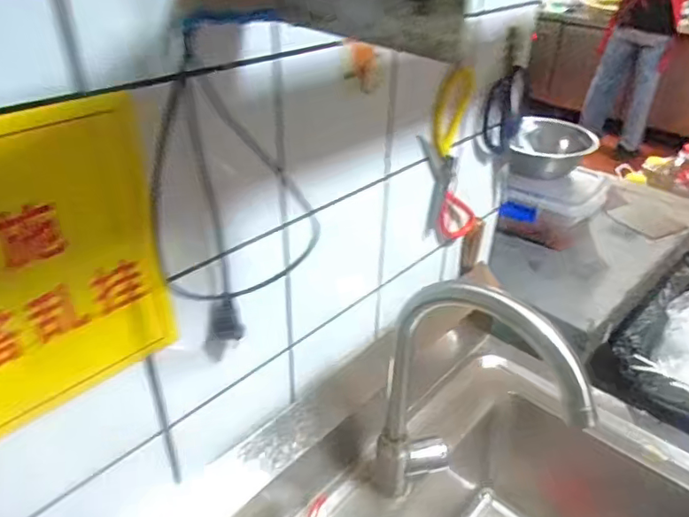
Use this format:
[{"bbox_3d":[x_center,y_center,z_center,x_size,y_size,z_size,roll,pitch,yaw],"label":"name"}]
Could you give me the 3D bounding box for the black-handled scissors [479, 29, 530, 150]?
[{"bbox_3d":[0.212,-0.213,0.695,0.023,0.153,0.102,23,39,30],"label":"black-handled scissors"}]

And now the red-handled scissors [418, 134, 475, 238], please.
[{"bbox_3d":[0.130,-0.084,0.690,0.013,0.196,0.056,33,77,38],"label":"red-handled scissors"}]

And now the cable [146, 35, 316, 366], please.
[{"bbox_3d":[-0.083,-0.045,0.442,0.028,0.271,0.172,20,37,26],"label":"cable"}]

